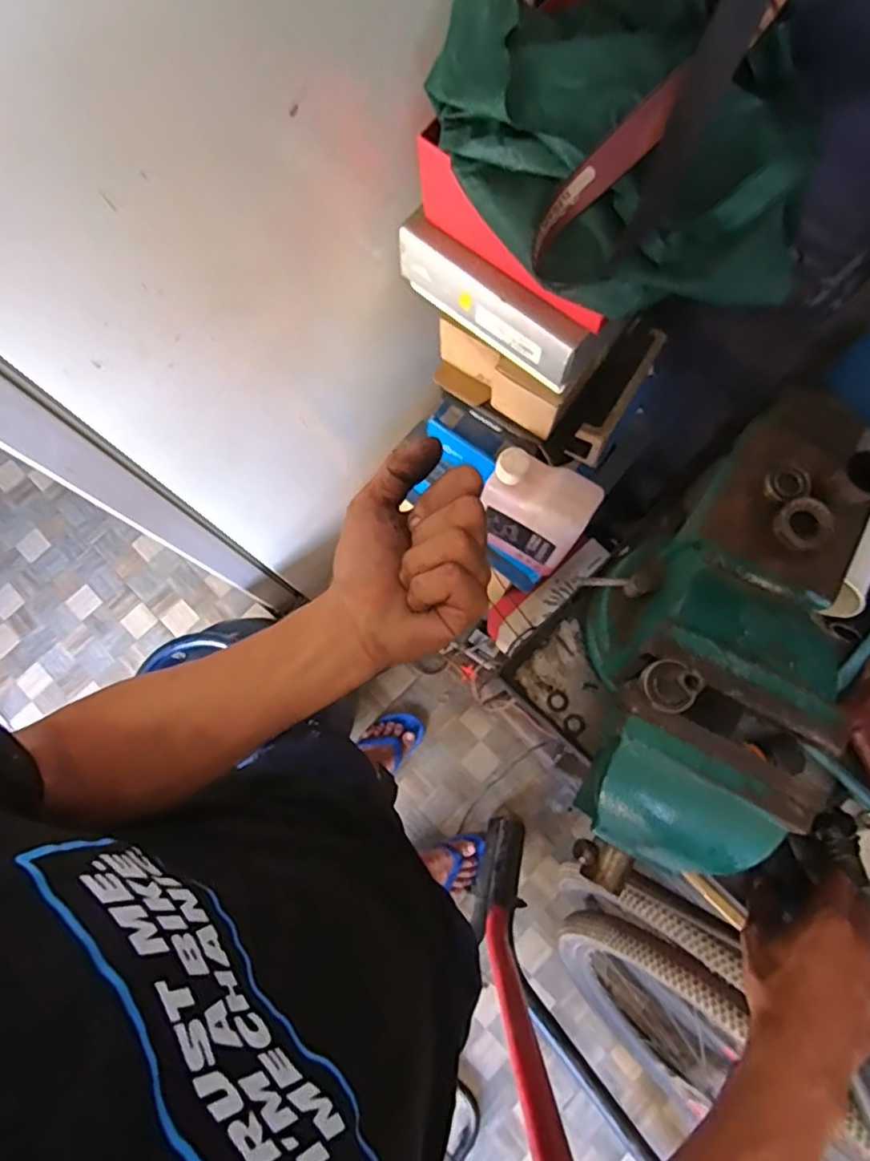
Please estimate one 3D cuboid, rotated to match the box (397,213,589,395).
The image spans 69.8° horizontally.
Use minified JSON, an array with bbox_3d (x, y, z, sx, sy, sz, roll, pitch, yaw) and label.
[{"bbox_3d":[0.050,-0.258,0.591,0.198,0.085,0.034,38,81,10],"label":"box"}]

